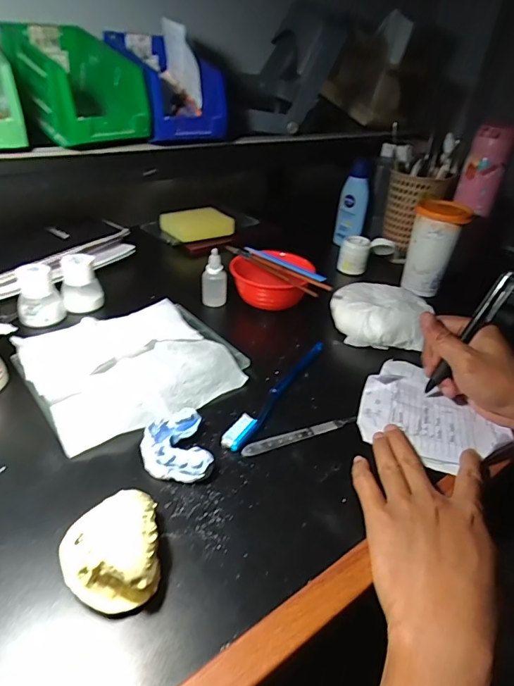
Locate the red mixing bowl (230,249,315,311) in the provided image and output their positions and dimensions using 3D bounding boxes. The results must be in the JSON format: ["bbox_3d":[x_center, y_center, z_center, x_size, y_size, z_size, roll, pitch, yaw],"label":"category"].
[{"bbox_3d":[0.018,-0.086,0.580,0.104,0.046,0.093,13,36,11],"label":"red mixing bowl"}]

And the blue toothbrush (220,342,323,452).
[{"bbox_3d":[0.025,0.047,0.439,0.018,0.013,0.185,23,39,23],"label":"blue toothbrush"}]

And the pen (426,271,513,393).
[{"bbox_3d":[0.204,-0.008,0.416,0.015,0.133,0.014,12,25,-40],"label":"pen"}]

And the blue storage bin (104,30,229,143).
[{"bbox_3d":[-0.125,-0.332,0.560,0.164,0.105,0.104,29,41,30],"label":"blue storage bin"}]

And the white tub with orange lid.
[{"bbox_3d":[0.251,-0.135,0.615,0.068,0.118,0.060,23,39,23],"label":"white tub with orange lid"}]

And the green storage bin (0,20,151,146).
[{"bbox_3d":[-0.218,-0.312,0.517,0.166,0.103,0.098,32,43,33],"label":"green storage bin"}]

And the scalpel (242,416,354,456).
[{"bbox_3d":[0.040,0.084,0.396,0.114,0.006,0.011,-11,38,-22],"label":"scalpel"}]

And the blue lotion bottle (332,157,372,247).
[{"bbox_3d":[0.168,-0.242,0.755,0.045,0.140,0.046,8,35,3],"label":"blue lotion bottle"}]

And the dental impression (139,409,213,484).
[{"bbox_3d":[-0.070,0.082,0.360,0.052,0.028,0.075,-9,38,-20],"label":"dental impression"}]

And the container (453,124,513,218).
[{"bbox_3d":[0.337,-0.256,0.640,0.058,0.122,0.052,20,37,19],"label":"container"}]

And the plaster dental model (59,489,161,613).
[{"bbox_3d":[-0.094,0.132,0.275,0.058,0.041,0.066,-5,36,-15],"label":"plaster dental model"}]

